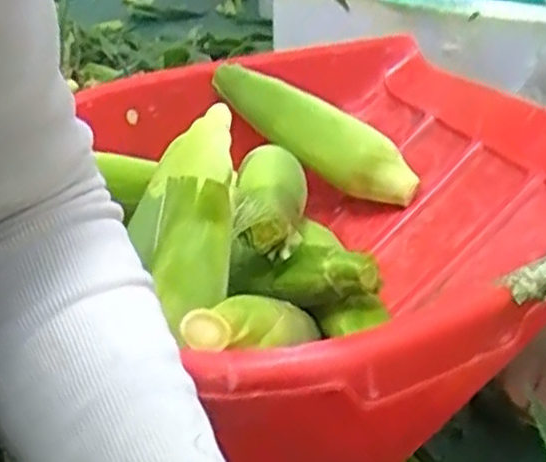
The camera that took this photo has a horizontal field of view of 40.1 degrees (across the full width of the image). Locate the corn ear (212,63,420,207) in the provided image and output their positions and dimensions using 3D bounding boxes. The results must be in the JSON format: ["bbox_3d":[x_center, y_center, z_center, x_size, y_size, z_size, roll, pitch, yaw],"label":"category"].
[{"bbox_3d":[0.028,-0.095,0.678,0.237,0.052,0.048,36,40,28],"label":"corn ear"}]

